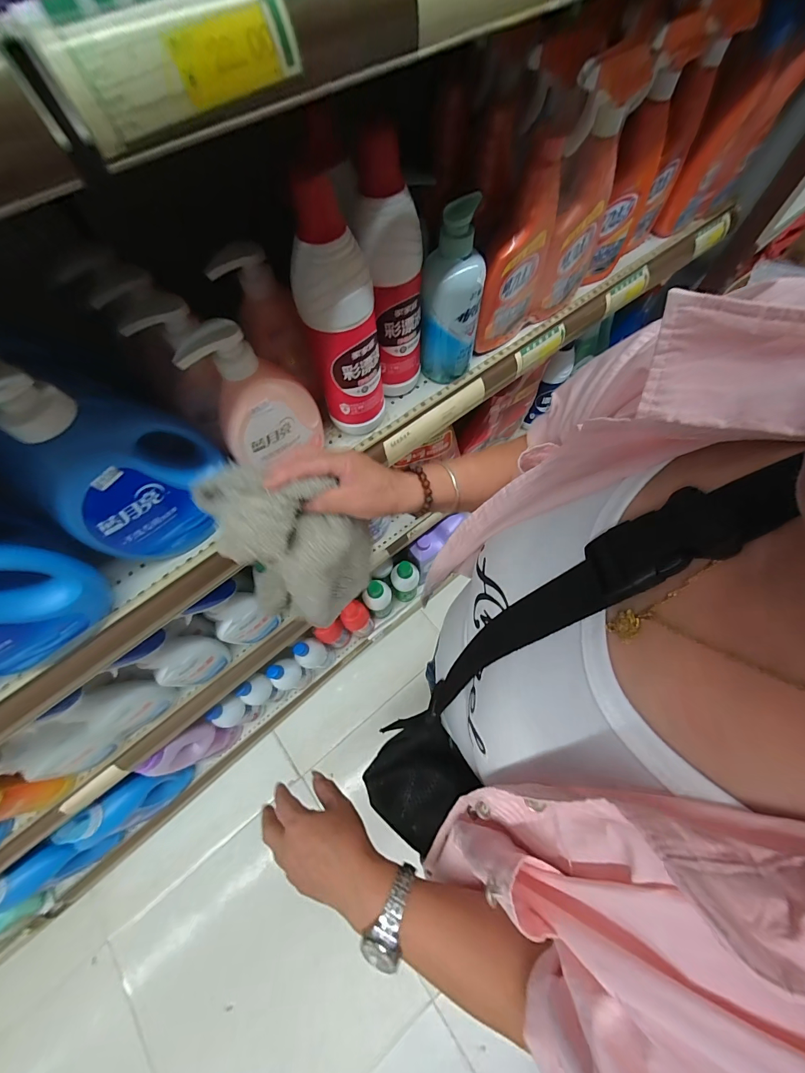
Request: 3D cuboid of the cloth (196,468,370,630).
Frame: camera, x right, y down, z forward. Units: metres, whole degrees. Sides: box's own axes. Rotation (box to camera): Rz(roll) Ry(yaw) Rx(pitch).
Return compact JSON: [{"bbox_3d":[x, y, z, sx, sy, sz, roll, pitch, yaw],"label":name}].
[{"bbox_3d":[-0.098,0.022,0.378,0.080,0.227,0.117,18,66,35],"label":"cloth"}]

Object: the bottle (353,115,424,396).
[{"bbox_3d":[-0.008,-0.263,0.404,0.059,0.231,0.074,5,67,3],"label":"bottle"}]

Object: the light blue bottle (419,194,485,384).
[{"bbox_3d":[0.059,-0.284,0.450,0.069,0.187,0.070,5,67,3],"label":"light blue bottle"}]

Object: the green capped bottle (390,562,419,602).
[{"bbox_3d":[0.006,0.122,0.993,0.069,0.163,0.065,0,67,1],"label":"green capped bottle"}]

